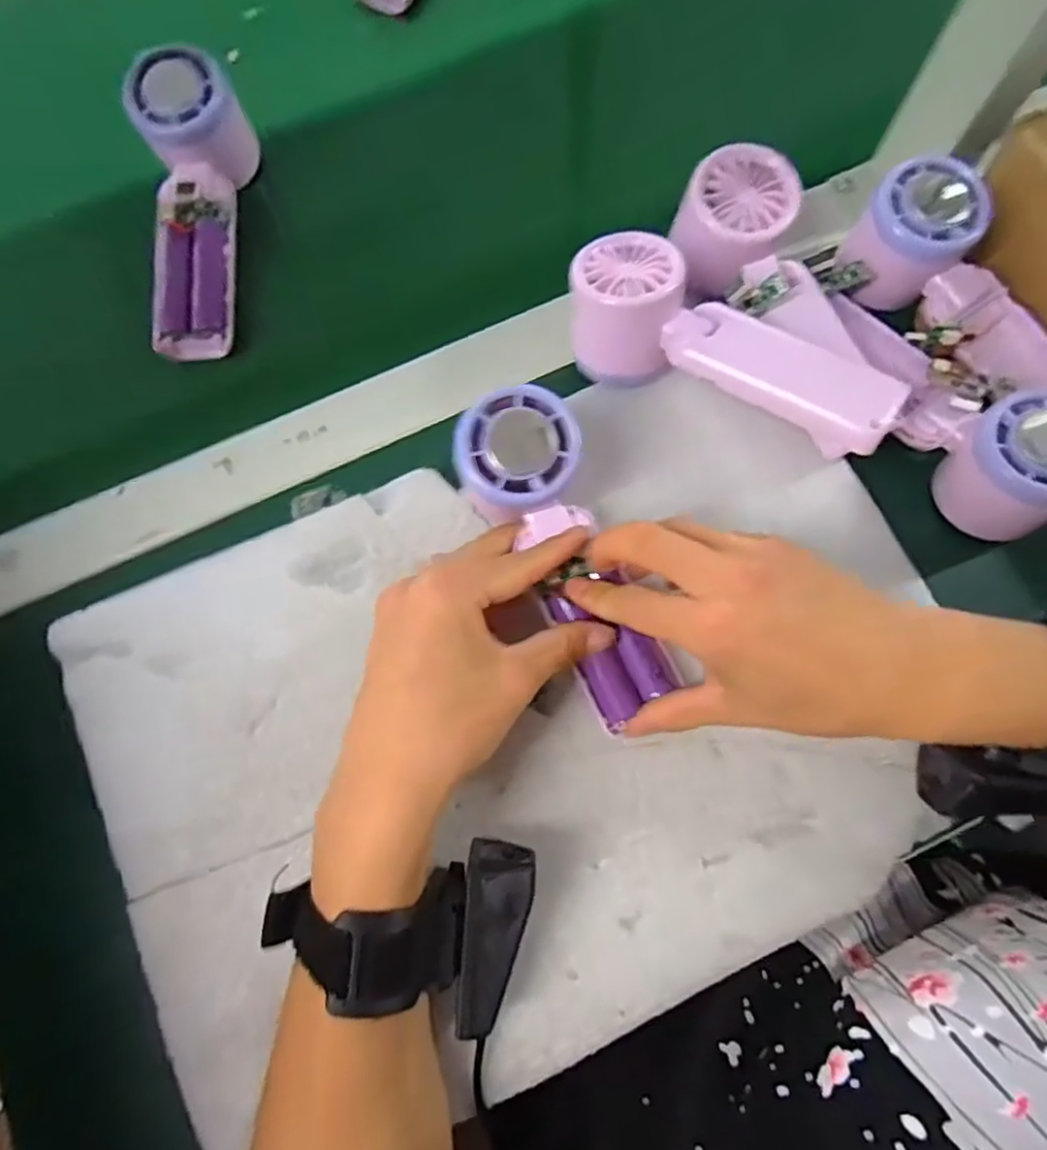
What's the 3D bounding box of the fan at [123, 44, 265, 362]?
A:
[{"bbox_3d":[-0.190,-0.207,0.393,0.052,0.044,0.164,-1,91,2],"label":"fan"}]

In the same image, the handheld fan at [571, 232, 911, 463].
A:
[{"bbox_3d":[0.091,-0.101,0.335,0.162,0.064,0.058,41,80,11],"label":"handheld fan"}]

